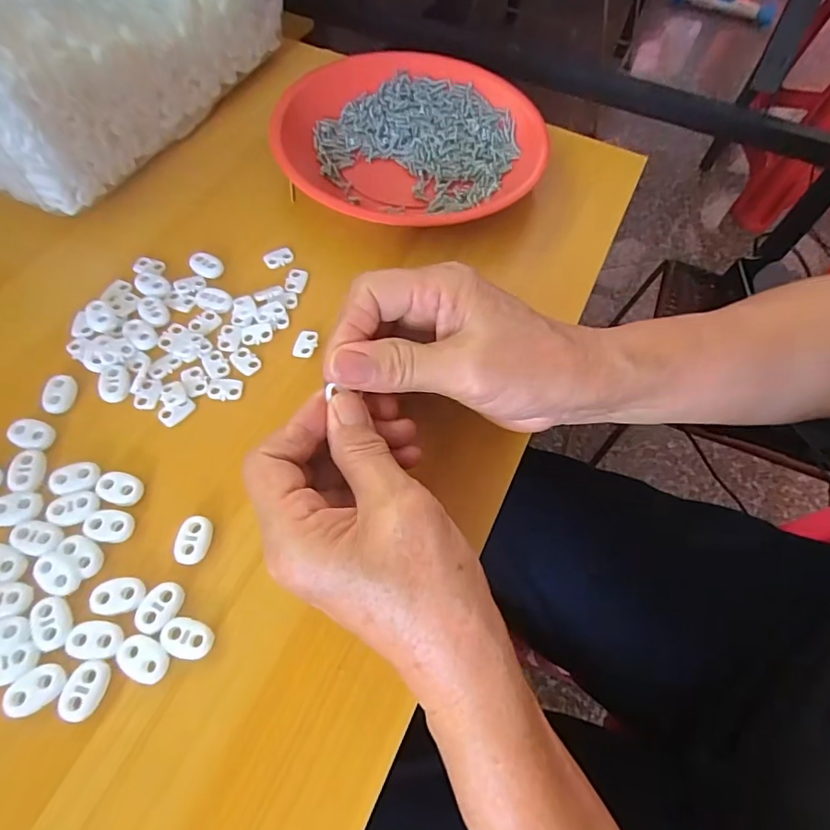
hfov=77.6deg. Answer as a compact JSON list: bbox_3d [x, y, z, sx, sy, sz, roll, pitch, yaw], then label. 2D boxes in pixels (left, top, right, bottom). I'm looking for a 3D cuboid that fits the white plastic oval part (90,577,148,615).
[{"bbox_3d":[-0.132,0.080,0.229,0.022,0.004,0.015,-6,62,-8],"label":"white plastic oval part"}]

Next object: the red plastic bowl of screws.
[{"bbox_3d":[-0.002,-0.202,0.379,0.184,0.028,0.183,2,61,-3],"label":"red plastic bowl of screws"}]

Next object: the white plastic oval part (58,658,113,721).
[{"bbox_3d":[-0.136,0.113,0.212,0.016,0.004,0.022,15,61,4],"label":"white plastic oval part"}]

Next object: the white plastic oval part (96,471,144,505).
[{"bbox_3d":[-0.146,0.037,0.255,0.022,0.004,0.015,18,61,6],"label":"white plastic oval part"}]

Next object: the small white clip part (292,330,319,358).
[{"bbox_3d":[-0.064,-0.042,0.305,0.012,0.004,0.018,16,61,5],"label":"small white clip part"}]

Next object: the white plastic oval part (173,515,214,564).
[{"bbox_3d":[-0.105,0.059,0.246,0.016,0.006,0.023,4,61,-2],"label":"white plastic oval part"}]

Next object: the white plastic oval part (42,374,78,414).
[{"bbox_3d":[-0.191,-0.011,0.277,0.014,0.007,0.022,-4,61,-6],"label":"white plastic oval part"}]

